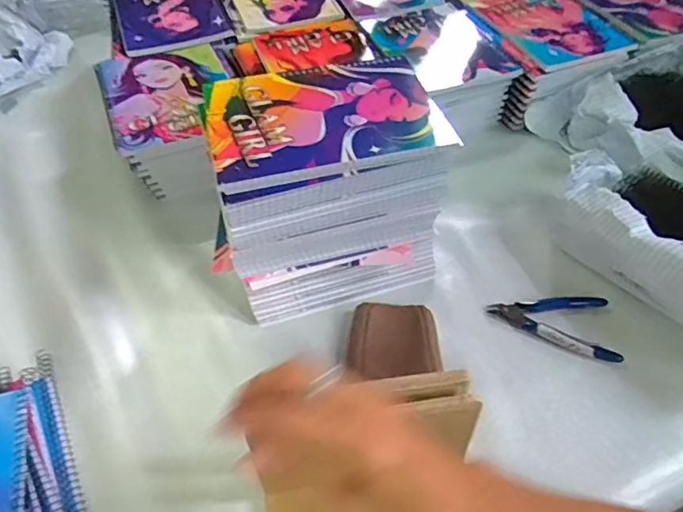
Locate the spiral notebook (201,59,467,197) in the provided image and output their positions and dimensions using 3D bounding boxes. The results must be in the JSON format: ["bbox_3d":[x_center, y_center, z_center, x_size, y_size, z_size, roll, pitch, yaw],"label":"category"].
[{"bbox_3d":[-0.015,-0.123,0.454,0.199,0.012,0.146,-11,49,-9],"label":"spiral notebook"}]

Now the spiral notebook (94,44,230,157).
[{"bbox_3d":[-0.209,-0.201,0.628,0.147,0.009,0.196,-19,51,-17],"label":"spiral notebook"}]

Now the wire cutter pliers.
[{"bbox_3d":[0.207,0.065,0.512,0.116,0.007,0.073,5,49,5],"label":"wire cutter pliers"}]

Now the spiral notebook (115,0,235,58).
[{"bbox_3d":[-0.248,-0.357,0.755,0.147,0.013,0.198,-15,51,-14],"label":"spiral notebook"}]

